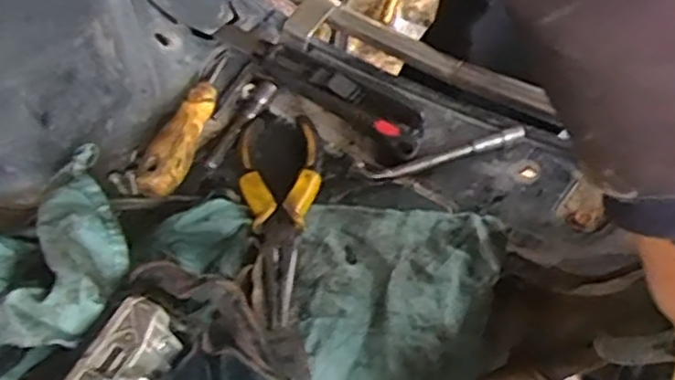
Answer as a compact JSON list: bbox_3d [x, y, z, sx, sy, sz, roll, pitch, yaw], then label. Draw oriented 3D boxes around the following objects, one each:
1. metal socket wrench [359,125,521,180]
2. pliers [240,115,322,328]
[{"bbox_3d":[0.068,-0.023,0.443,0.107,0.015,0.014,-10,53,-7],"label":"metal socket wrench"},{"bbox_3d":[-0.034,0.011,0.415,0.046,0.009,0.152,-3,53,-2],"label":"pliers"}]

